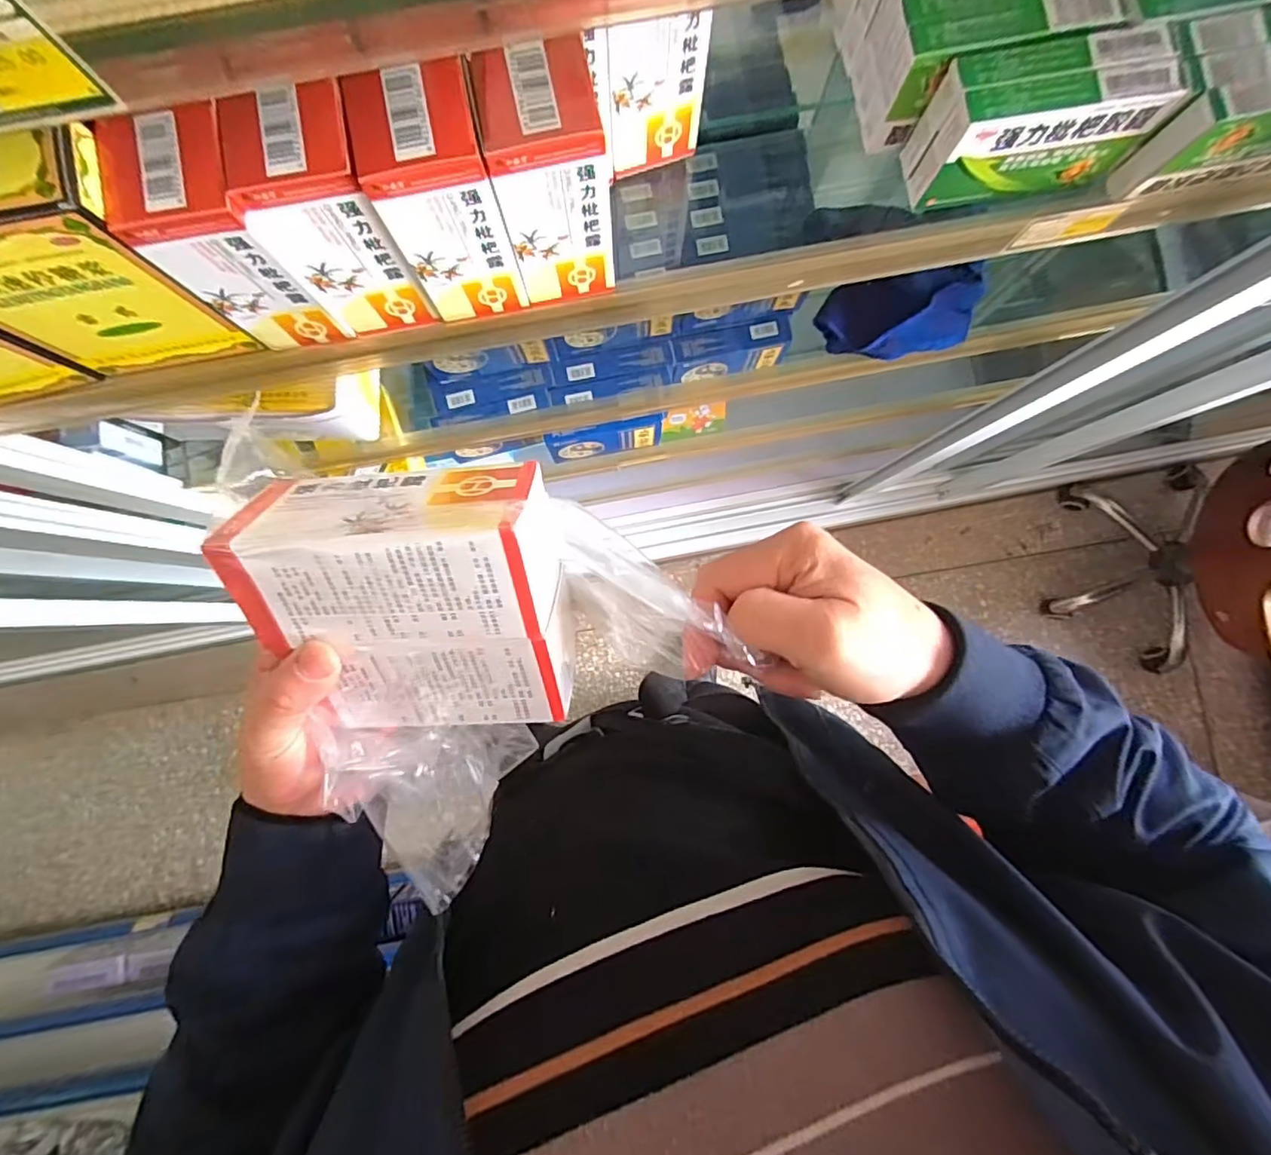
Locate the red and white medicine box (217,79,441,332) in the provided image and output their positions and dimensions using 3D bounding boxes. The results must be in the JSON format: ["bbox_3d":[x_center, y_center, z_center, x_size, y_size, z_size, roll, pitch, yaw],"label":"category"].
[{"bbox_3d":[-0.162,-0.197,0.328,0.059,0.119,0.063,-10,87,-1],"label":"red and white medicine box"}]

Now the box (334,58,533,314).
[{"bbox_3d":[-0.104,-0.205,0.327,0.060,0.118,0.061,-12,87,-1],"label":"box"}]

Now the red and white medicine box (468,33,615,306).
[{"bbox_3d":[-0.046,-0.216,0.328,0.057,0.122,0.054,-11,87,-1],"label":"red and white medicine box"}]

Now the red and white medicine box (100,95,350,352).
[{"bbox_3d":[-0.219,-0.186,0.326,0.059,0.117,0.064,-10,87,-1],"label":"red and white medicine box"}]

